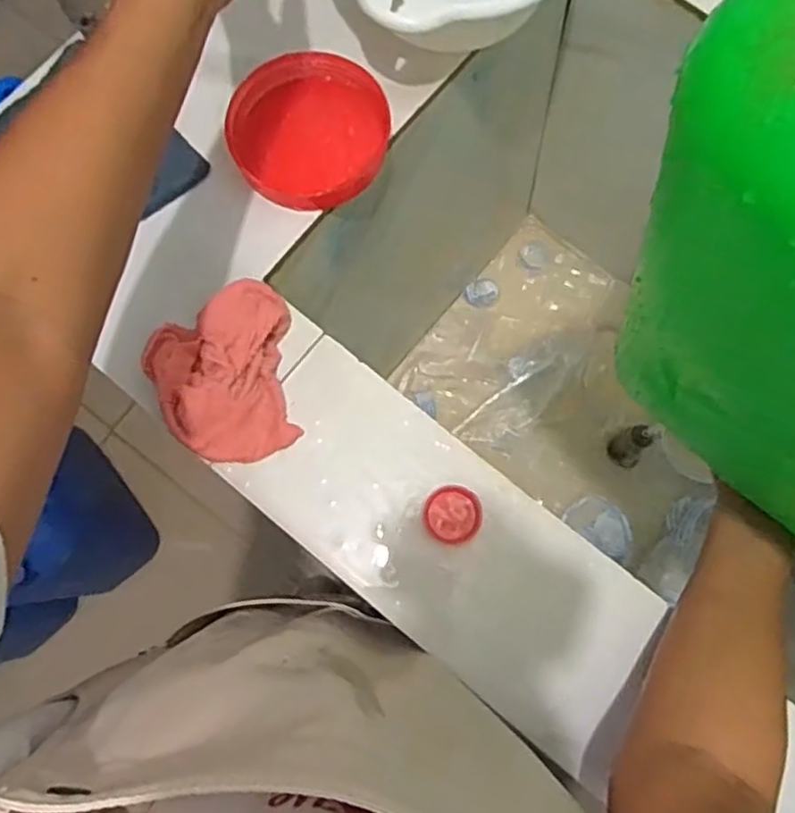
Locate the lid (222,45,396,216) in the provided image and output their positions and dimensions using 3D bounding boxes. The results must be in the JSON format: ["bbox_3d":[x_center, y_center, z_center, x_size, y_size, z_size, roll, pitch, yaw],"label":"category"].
[{"bbox_3d":[-0.069,-0.215,0.536,0.120,0.028,0.111,0,78,1],"label":"lid"}]

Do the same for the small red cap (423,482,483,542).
[{"bbox_3d":[0.038,0.074,0.479,0.040,0.014,0.040,0,78,1],"label":"small red cap"}]

